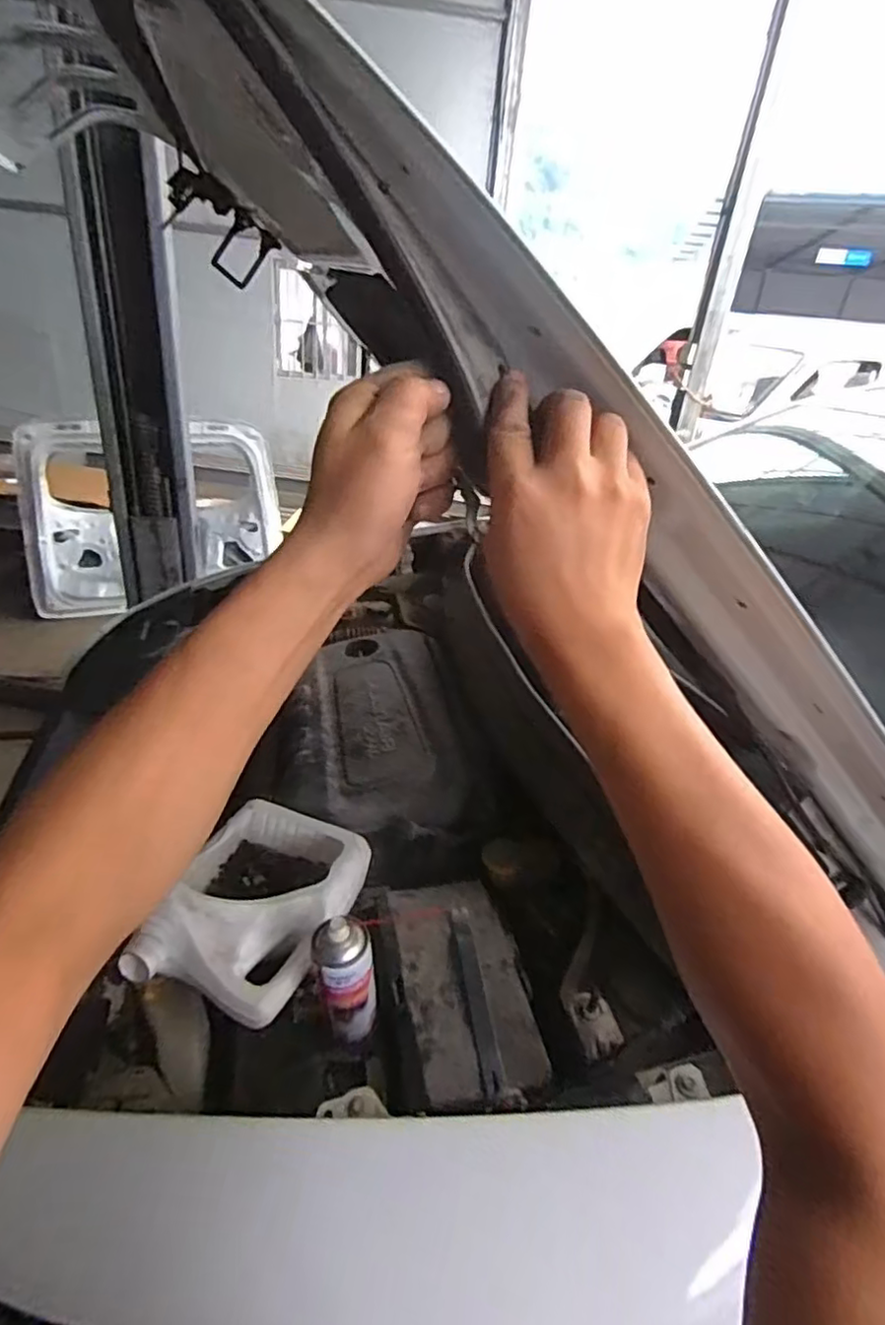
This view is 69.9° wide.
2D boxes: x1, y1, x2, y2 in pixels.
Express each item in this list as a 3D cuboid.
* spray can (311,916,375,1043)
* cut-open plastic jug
[{"bbox_3d":[-0.109,0.353,0.700,0.068,0.153,0.058,0,31,-9],"label":"spray can"},{"bbox_3d":[-0.236,0.308,0.821,0.215,0.120,0.310,9,30,8],"label":"cut-open plastic jug"}]

